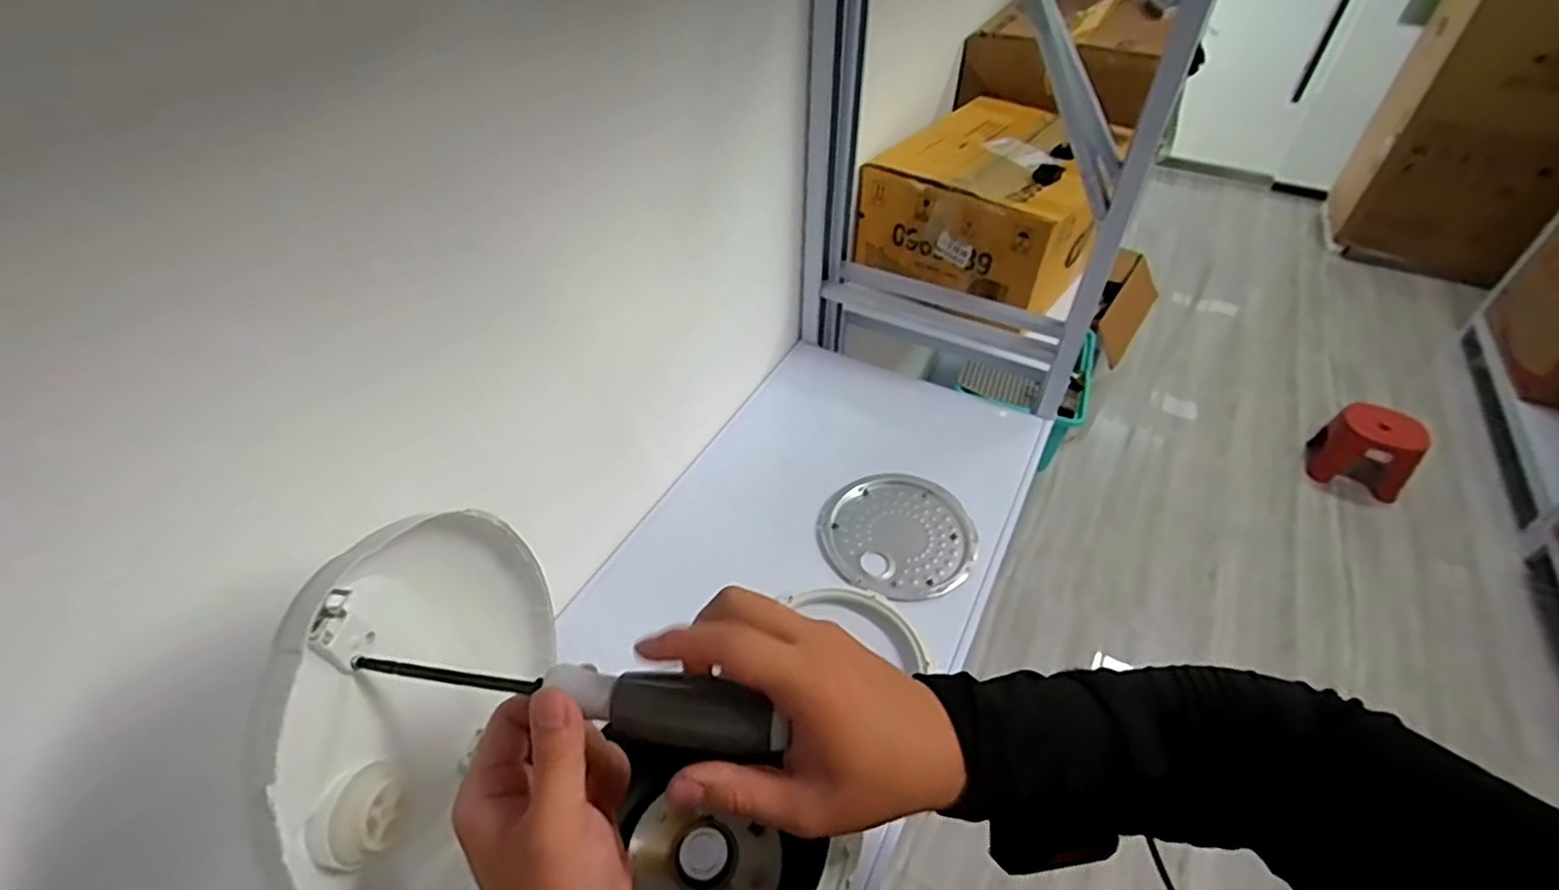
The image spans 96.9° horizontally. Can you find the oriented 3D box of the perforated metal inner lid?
[{"bbox_3d":[0.143,0.106,0.829,0.183,0.014,0.176,1,45,-1],"label":"perforated metal inner lid"}]

